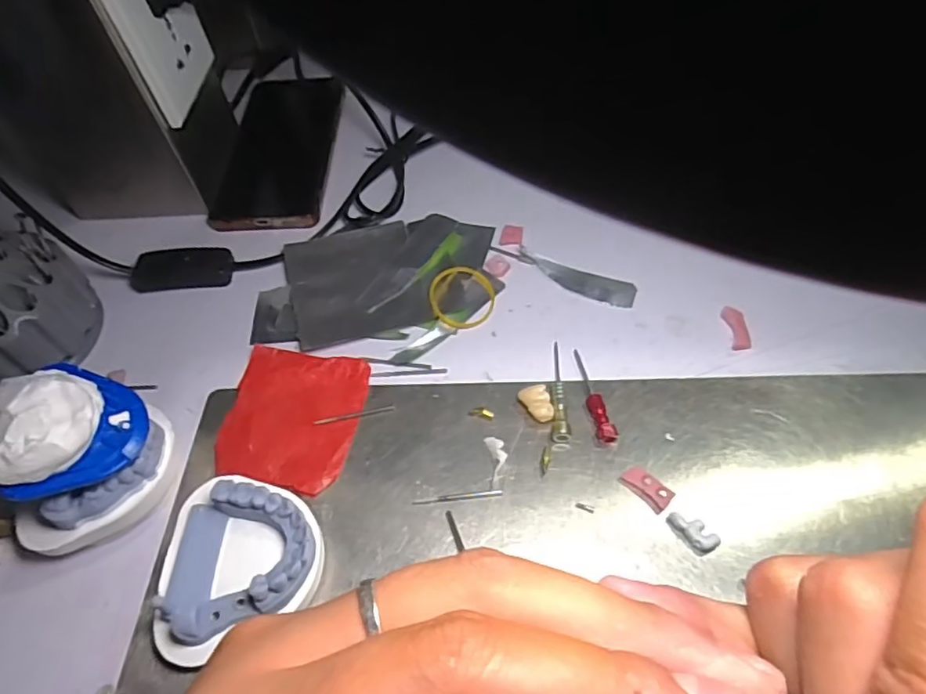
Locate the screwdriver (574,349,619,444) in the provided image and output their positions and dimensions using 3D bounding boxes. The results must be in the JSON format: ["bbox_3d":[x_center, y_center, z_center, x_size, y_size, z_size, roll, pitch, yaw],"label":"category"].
[{"bbox_3d":[0.070,0.024,0.313,0.010,0.006,0.059,-9,53,-2],"label":"screwdriver"}]

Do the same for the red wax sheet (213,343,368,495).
[{"bbox_3d":[-0.093,0.037,0.319,0.072,0.006,0.079,6,54,10],"label":"red wax sheet"}]

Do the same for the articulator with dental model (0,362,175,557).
[{"bbox_3d":[-0.207,0.049,0.272,0.122,0.083,0.074,6,54,9],"label":"articulator with dental model"}]

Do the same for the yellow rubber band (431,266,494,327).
[{"bbox_3d":[0.000,-0.031,0.356,0.040,0.004,0.040,3,75,-10],"label":"yellow rubber band"}]

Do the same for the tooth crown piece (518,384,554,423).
[{"bbox_3d":[0.039,0.030,0.309,0.014,0.011,0.020,-14,53,-6],"label":"tooth crown piece"}]

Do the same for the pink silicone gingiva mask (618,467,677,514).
[{"bbox_3d":[0.088,0.066,0.280,0.013,0.004,0.024,-38,59,-21],"label":"pink silicone gingiva mask"}]

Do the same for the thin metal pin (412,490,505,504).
[{"bbox_3d":[-0.003,0.073,0.287,0.043,0.004,0.004,-6,53,0],"label":"thin metal pin"}]

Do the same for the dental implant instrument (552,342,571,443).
[{"bbox_3d":[0.052,0.022,0.316,0.009,0.007,0.062,1,53,5],"label":"dental implant instrument"}]

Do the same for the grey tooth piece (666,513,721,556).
[{"bbox_3d":[0.104,0.083,0.265,0.013,0.004,0.023,-30,56,-17],"label":"grey tooth piece"}]

